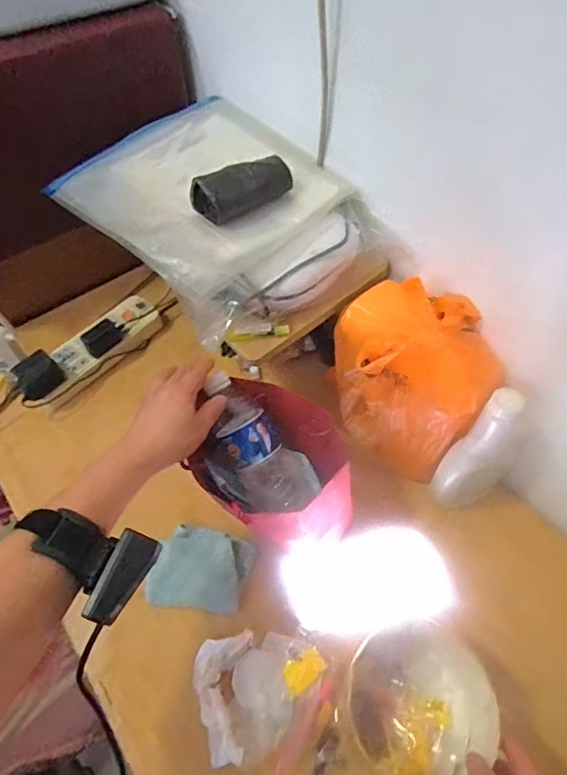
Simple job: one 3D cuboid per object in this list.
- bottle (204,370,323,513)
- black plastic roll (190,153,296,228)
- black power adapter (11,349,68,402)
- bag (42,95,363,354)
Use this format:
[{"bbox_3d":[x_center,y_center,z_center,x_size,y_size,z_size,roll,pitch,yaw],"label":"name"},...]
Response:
[{"bbox_3d":[-0.036,0.066,0.571,0.076,0.070,0.176,-36,103,-21],"label":"bottle"},{"bbox_3d":[-0.045,-0.225,0.542,0.116,0.042,0.037,-26,58,-15],"label":"black plastic roll"},{"bbox_3d":[-0.367,-0.020,0.717,0.061,0.041,0.049,-38,62,-22],"label":"black power adapter"},{"bbox_3d":[-0.090,-0.239,0.607,0.269,0.063,0.326,-37,62,-21],"label":"bag"}]

